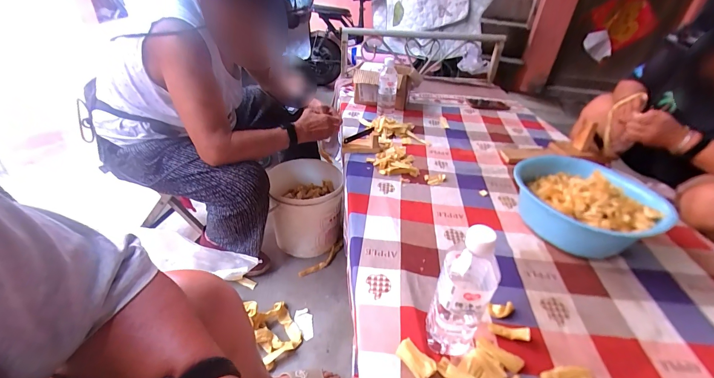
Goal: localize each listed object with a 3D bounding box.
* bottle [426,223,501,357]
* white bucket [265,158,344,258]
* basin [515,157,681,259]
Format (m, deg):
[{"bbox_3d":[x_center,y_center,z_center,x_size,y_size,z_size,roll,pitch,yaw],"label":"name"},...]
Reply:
[{"bbox_3d":[0.139,0.138,0.428,0.067,0.213,0.065,25,39,26],"label":"bottle"},{"bbox_3d":[-0.184,0.062,1.163,0.247,0.249,0.263,-1,37,-5],"label":"white bucket"},{"bbox_3d":[0.467,0.041,0.688,0.247,0.108,0.247,3,35,-2],"label":"basin"}]

